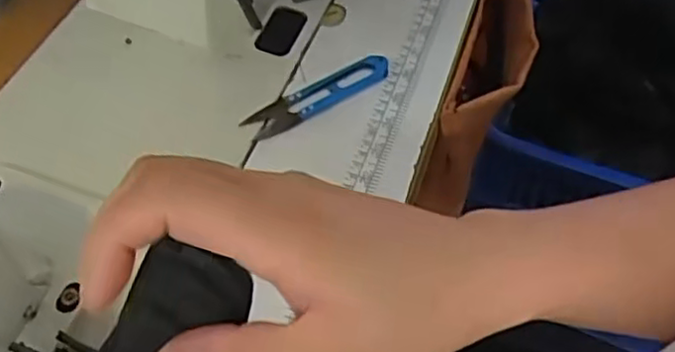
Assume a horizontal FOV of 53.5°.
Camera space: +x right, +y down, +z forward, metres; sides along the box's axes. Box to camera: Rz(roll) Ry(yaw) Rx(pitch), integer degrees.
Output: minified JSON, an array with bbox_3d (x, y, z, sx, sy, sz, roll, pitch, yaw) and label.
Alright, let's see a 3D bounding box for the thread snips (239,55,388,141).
[{"bbox_3d":[-0.013,-0.058,0.476,0.110,0.010,0.028,-28,56,-18],"label":"thread snips"}]

